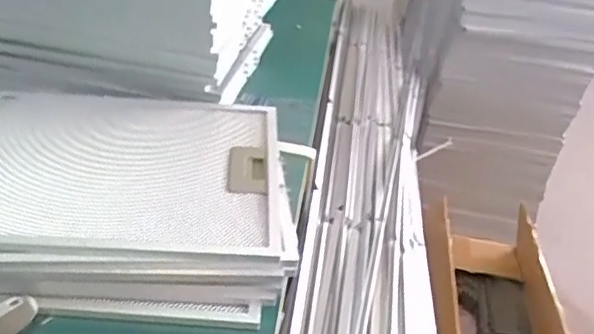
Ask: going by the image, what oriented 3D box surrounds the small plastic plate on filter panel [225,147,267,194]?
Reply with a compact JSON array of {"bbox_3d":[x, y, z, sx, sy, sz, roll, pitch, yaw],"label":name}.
[{"bbox_3d":[-0.053,0.003,0.677,0.042,0.011,0.082,4,32,-5],"label":"small plastic plate on filter panel"}]

